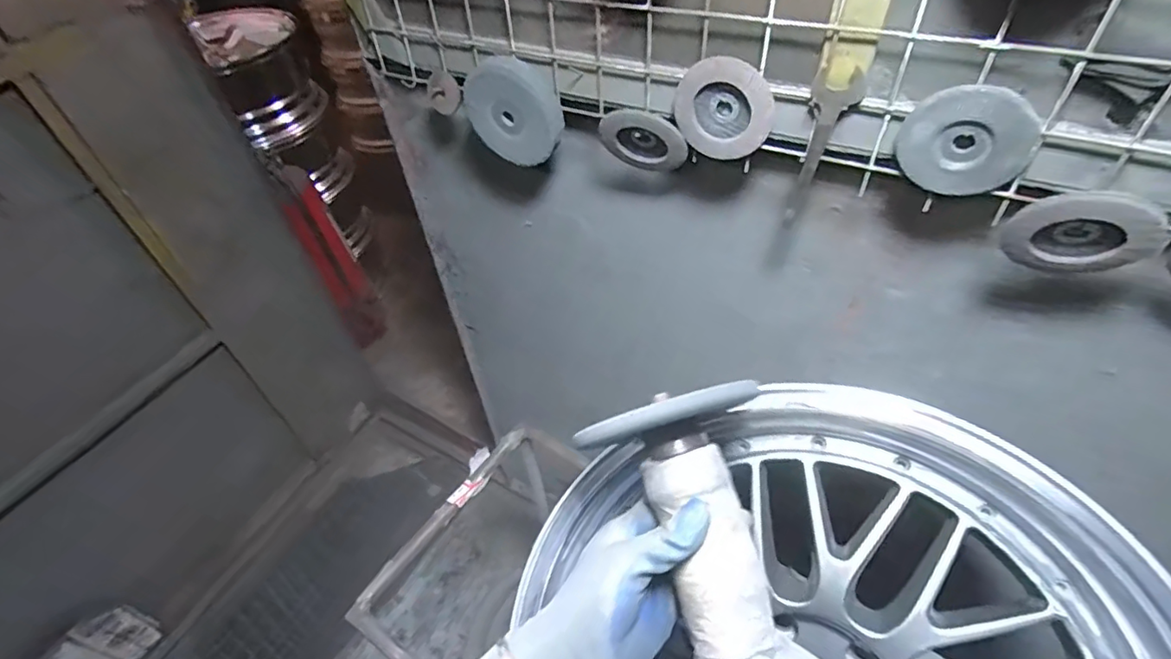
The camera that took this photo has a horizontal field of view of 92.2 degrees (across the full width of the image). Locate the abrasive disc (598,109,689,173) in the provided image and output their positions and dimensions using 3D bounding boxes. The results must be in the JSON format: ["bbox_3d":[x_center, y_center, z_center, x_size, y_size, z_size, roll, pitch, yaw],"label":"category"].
[{"bbox_3d":[0.070,-0.202,0.620,0.090,0.107,0.016,4,67,42],"label":"abrasive disc"}]

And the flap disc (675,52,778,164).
[{"bbox_3d":[0.132,-0.211,0.543,0.094,0.095,0.014,19,51,23],"label":"flap disc"}]

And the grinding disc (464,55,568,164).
[{"bbox_3d":[-0.082,-0.252,0.654,0.117,0.111,0.025,18,50,22],"label":"grinding disc"}]

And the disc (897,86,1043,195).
[{"bbox_3d":[0.306,-0.151,0.454,0.092,0.085,0.010,20,51,24],"label":"disc"}]

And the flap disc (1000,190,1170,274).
[{"bbox_3d":[0.395,-0.075,0.450,0.096,0.083,0.020,15,50,20],"label":"flap disc"}]

